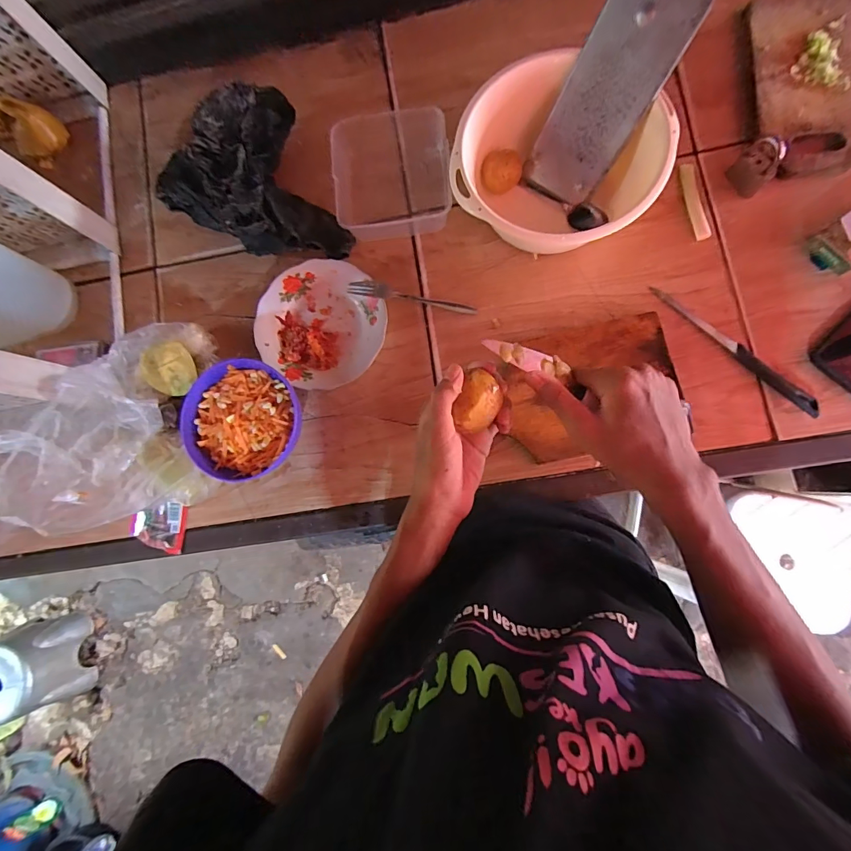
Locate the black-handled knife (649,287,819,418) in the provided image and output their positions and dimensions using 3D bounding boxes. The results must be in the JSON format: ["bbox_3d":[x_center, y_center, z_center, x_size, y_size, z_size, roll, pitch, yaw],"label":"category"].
[{"bbox_3d":[0.387,-0.101,0.513,0.022,0.018,0.238,-45,81,1],"label":"black-handled knife"}]

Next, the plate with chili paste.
[{"bbox_3d":[-0.145,-0.140,0.577,0.176,0.034,0.169,-1,84,7],"label":"plate with chili paste"}]

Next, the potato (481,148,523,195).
[{"bbox_3d":[0.104,-0.342,0.564,0.052,0.044,0.050,1,84,7],"label":"potato"}]

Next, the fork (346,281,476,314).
[{"bbox_3d":[-0.017,-0.177,0.575,0.175,0.021,0.021,9,85,-6],"label":"fork"}]

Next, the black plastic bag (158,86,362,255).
[{"bbox_3d":[-0.246,-0.325,0.568,0.215,0.114,0.288,-25,81,4],"label":"black plastic bag"}]

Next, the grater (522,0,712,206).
[{"bbox_3d":[0.215,-0.397,0.496,0.105,0.235,0.016,41,45,9],"label":"grater"}]

